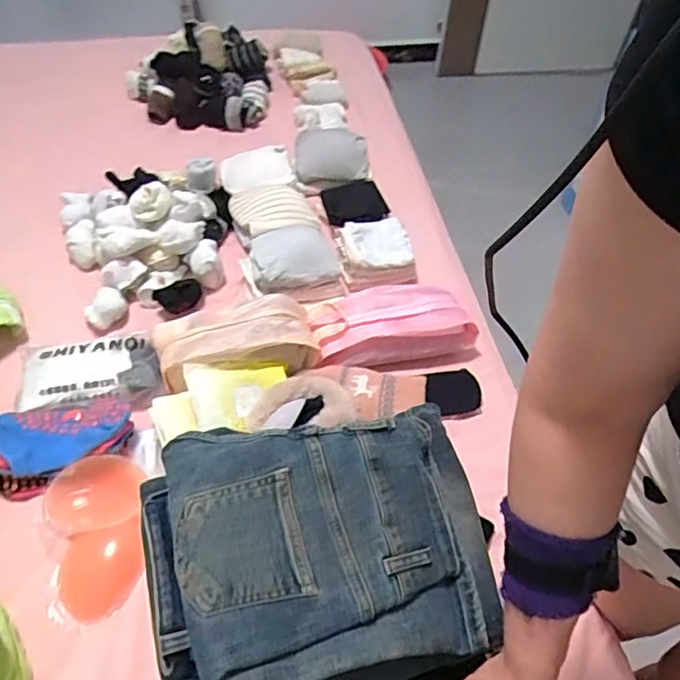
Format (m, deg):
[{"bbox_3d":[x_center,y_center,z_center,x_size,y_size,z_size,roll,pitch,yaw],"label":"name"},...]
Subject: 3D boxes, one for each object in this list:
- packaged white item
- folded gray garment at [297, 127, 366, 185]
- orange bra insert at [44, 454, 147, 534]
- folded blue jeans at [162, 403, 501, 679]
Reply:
[{"bbox_3d":[-0.356,0.038,0.821,0.201,0.019,0.100,-5,53,-4],"label":"packaged white item"},{"bbox_3d":[-0.022,-0.358,1.108,0.129,0.048,0.144,-7,53,-6],"label":"folded gray garment"},{"bbox_3d":[-0.307,0.193,0.735,0.115,0.033,0.082,-17,54,-13],"label":"orange bra insert"},{"bbox_3d":[0.008,0.182,0.553,0.312,0.049,0.228,-3,63,-24],"label":"folded blue jeans"}]

